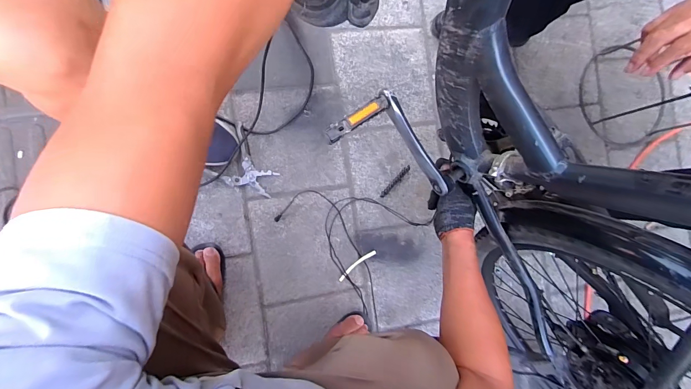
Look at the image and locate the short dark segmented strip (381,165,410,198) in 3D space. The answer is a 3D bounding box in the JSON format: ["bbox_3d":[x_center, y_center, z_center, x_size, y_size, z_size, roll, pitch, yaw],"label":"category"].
[{"bbox_3d":[0.128,-0.034,0.863,0.015,0.007,0.107,43,80,-2],"label":"short dark segmented strip"}]

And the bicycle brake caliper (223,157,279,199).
[{"bbox_3d":[-0.221,-0.042,0.795,0.109,0.020,0.068,18,82,-6],"label":"bicycle brake caliper"}]

